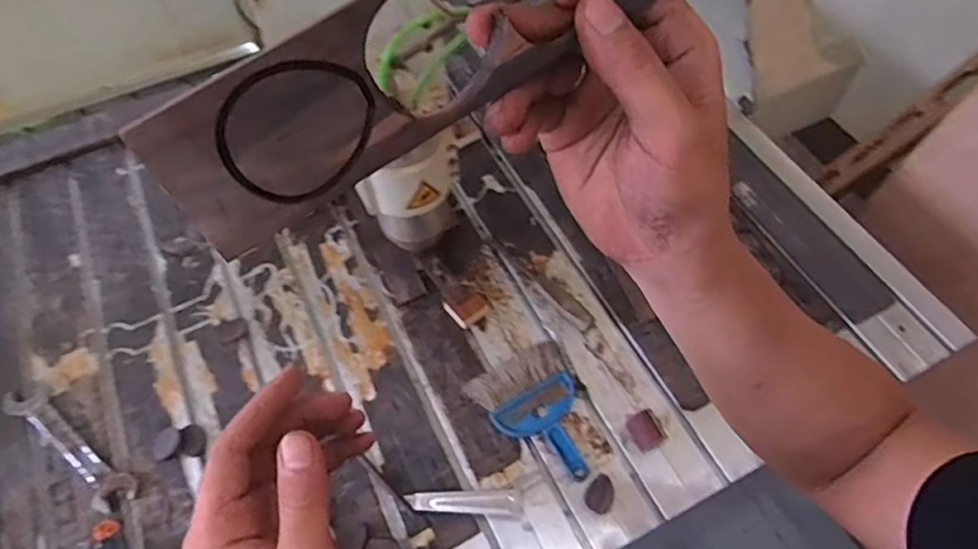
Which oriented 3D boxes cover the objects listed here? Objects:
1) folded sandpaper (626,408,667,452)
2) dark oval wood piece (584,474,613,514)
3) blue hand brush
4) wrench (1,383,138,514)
[{"bbox_3d":[0.209,0.208,0.799,0.037,0.025,0.046,-23,61,-13],"label":"folded sandpaper"},{"bbox_3d":[0.143,0.280,0.766,0.033,0.008,0.044,27,62,16],"label":"dark oval wood piece"},{"bbox_3d":[0.078,0.186,0.812,0.133,0.023,0.178,-31,63,-18],"label":"blue hand brush"},{"bbox_3d":[-0.569,0.231,0.811,0.253,0.008,0.048,32,63,19],"label":"wrench"}]

